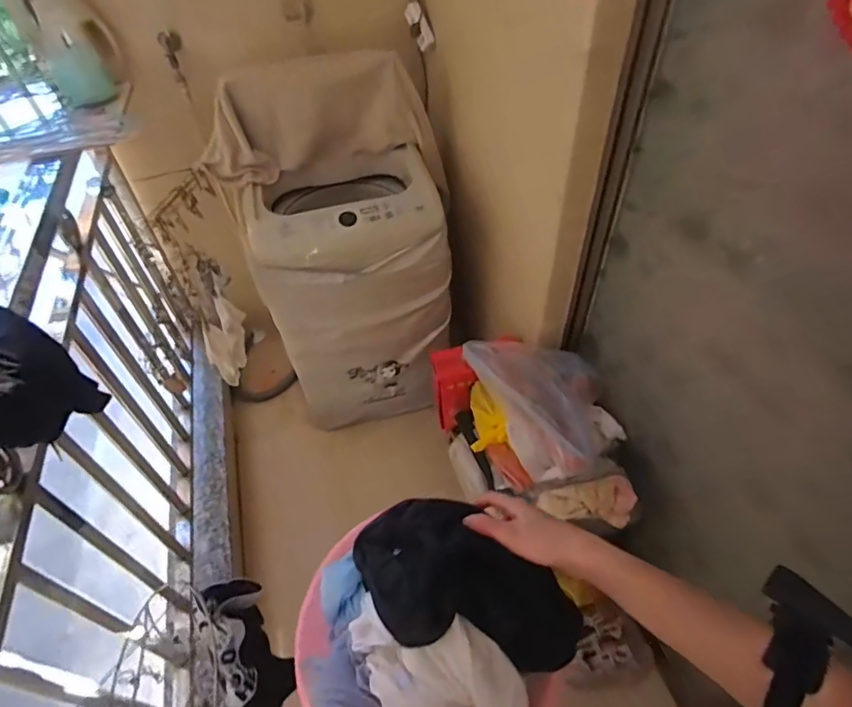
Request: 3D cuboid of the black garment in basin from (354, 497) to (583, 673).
[{"bbox_3d":[0.044,0.229,0.505,0.229,0.065,0.128,25,50,1],"label":"black garment in basin"}]

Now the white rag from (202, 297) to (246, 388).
[{"bbox_3d":[-0.501,-0.024,1.308,0.049,0.217,0.127,9,48,6],"label":"white rag"}]

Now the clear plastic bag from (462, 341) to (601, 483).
[{"bbox_3d":[0.290,0.099,1.281,0.244,0.113,0.417,-14,49,-14],"label":"clear plastic bag"}]

